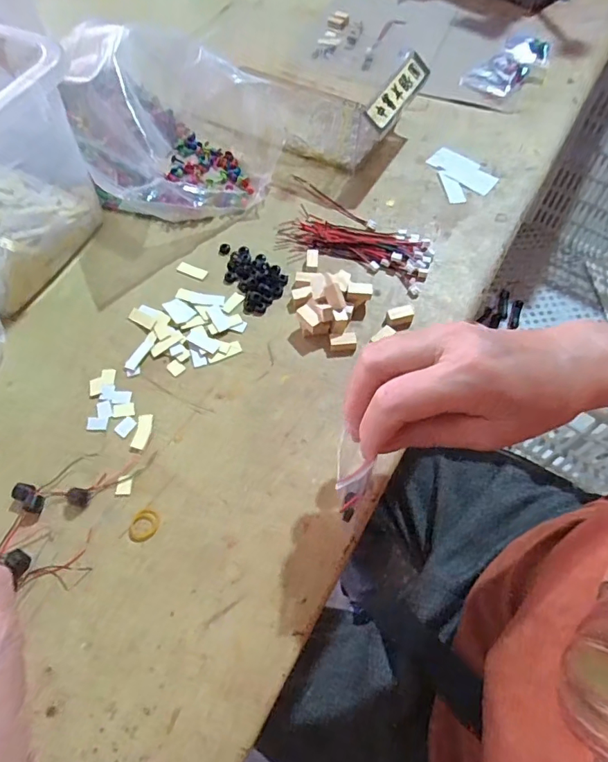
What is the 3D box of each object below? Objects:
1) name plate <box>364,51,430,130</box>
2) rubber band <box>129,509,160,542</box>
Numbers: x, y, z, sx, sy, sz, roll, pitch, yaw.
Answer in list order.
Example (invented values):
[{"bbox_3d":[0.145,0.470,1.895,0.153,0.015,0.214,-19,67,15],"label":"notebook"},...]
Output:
[{"bbox_3d":[0.089,-0.277,0.468,0.027,0.013,0.114,39,65,-11],"label":"name plate"},{"bbox_3d":[-0.106,0.095,0.319,0.017,0.004,0.021,28,65,15],"label":"rubber band"}]

